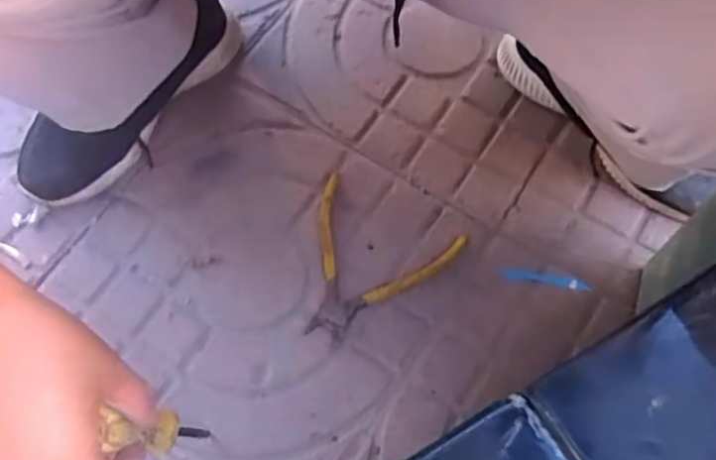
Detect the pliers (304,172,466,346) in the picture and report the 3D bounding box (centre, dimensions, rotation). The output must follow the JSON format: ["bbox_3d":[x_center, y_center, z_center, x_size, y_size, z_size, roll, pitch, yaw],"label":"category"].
[{"bbox_3d":[0.000,0.029,0.548,0.128,0.010,0.129,28,73,14],"label":"pliers"}]

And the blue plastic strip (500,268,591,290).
[{"bbox_3d":[0.154,0.040,0.548,0.072,0.004,0.011,8,69,7],"label":"blue plastic strip"}]

